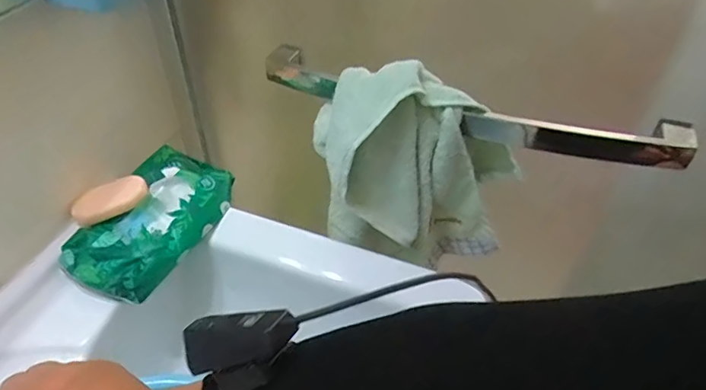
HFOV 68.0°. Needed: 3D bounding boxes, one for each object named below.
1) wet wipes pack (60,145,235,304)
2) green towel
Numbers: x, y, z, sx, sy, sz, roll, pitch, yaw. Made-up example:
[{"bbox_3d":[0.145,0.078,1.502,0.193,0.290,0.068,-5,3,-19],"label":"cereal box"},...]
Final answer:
[{"bbox_3d":[-0.237,0.027,0.632,0.130,0.051,0.214,19,45,18],"label":"wet wipes pack"},{"bbox_3d":[0.069,-0.029,0.606,0.220,0.226,0.111,1,42,0],"label":"green towel"}]

